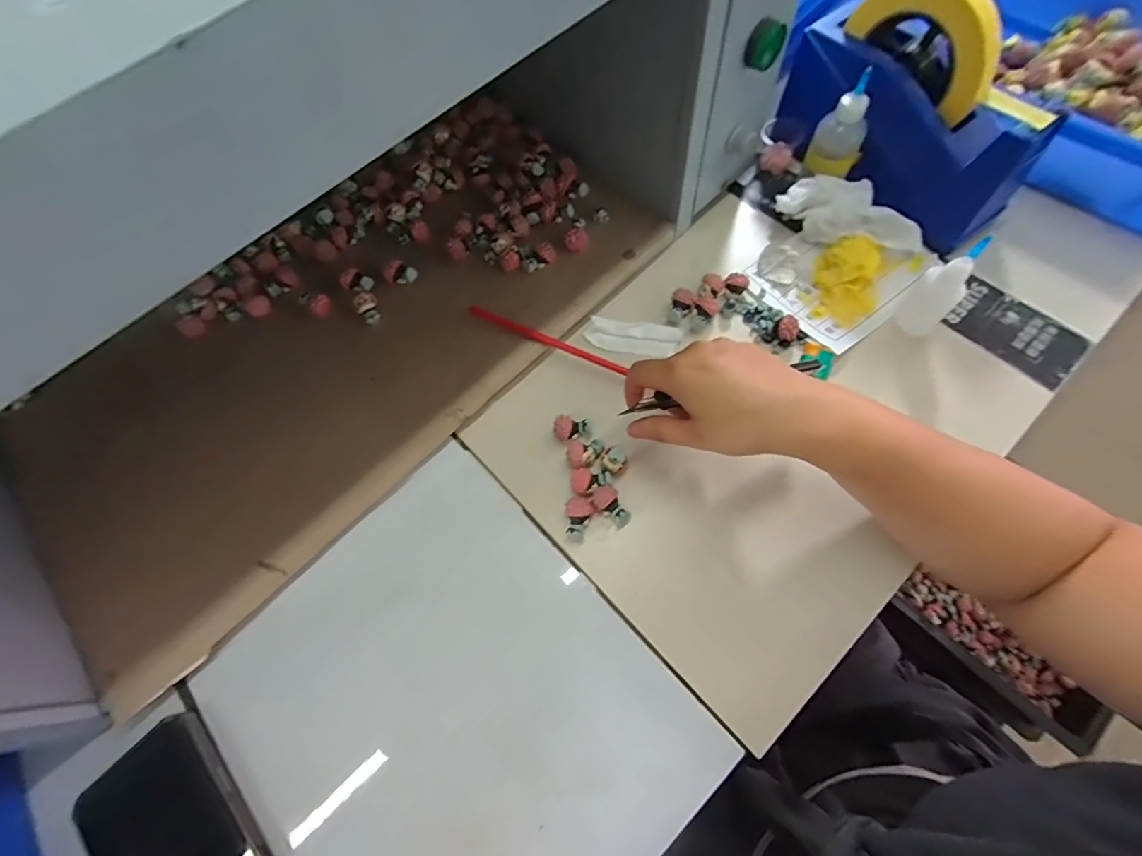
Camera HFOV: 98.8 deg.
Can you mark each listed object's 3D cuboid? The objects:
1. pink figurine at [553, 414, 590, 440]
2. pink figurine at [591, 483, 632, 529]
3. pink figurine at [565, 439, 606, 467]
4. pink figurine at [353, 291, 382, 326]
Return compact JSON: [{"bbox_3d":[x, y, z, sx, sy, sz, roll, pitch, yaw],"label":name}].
[{"bbox_3d":[0.000,0.001,0.376,0.026,0.011,0.018,8,70,9],"label":"pink figurine"},{"bbox_3d":[0.030,0.056,0.352,0.019,0.015,0.032,-39,70,-9],"label":"pink figurine"},{"bbox_3d":[0.012,0.018,0.365,0.029,0.013,0.019,-20,68,-2],"label":"pink figurine"},{"bbox_3d":[-0.173,-0.103,0.419,0.019,0.014,0.026,-36,69,-8],"label":"pink figurine"}]

